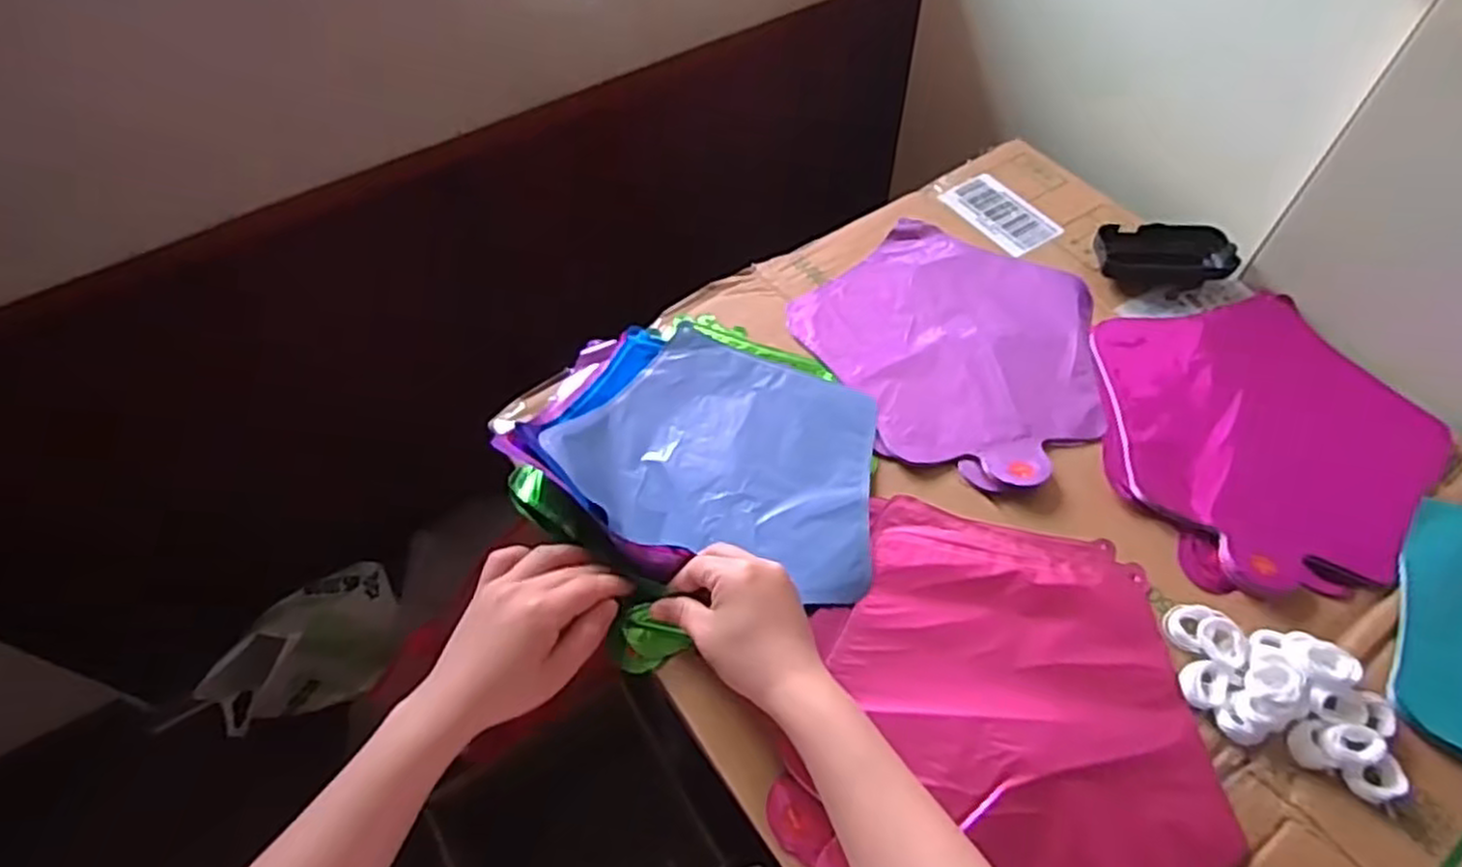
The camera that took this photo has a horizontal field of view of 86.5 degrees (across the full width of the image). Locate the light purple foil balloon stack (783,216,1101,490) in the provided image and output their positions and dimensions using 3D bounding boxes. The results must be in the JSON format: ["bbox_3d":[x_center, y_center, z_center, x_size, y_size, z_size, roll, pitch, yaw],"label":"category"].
[{"bbox_3d":[0.179,-0.073,0.597,0.223,0.012,0.225,-37,64,-20],"label":"light purple foil balloon stack"}]

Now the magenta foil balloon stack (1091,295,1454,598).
[{"bbox_3d":[0.380,-0.002,0.549,0.227,0.015,0.224,-11,58,-6],"label":"magenta foil balloon stack"}]

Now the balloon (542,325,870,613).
[{"bbox_3d":[0.005,0.010,0.535,0.217,0.026,0.166,21,61,17],"label":"balloon"}]

